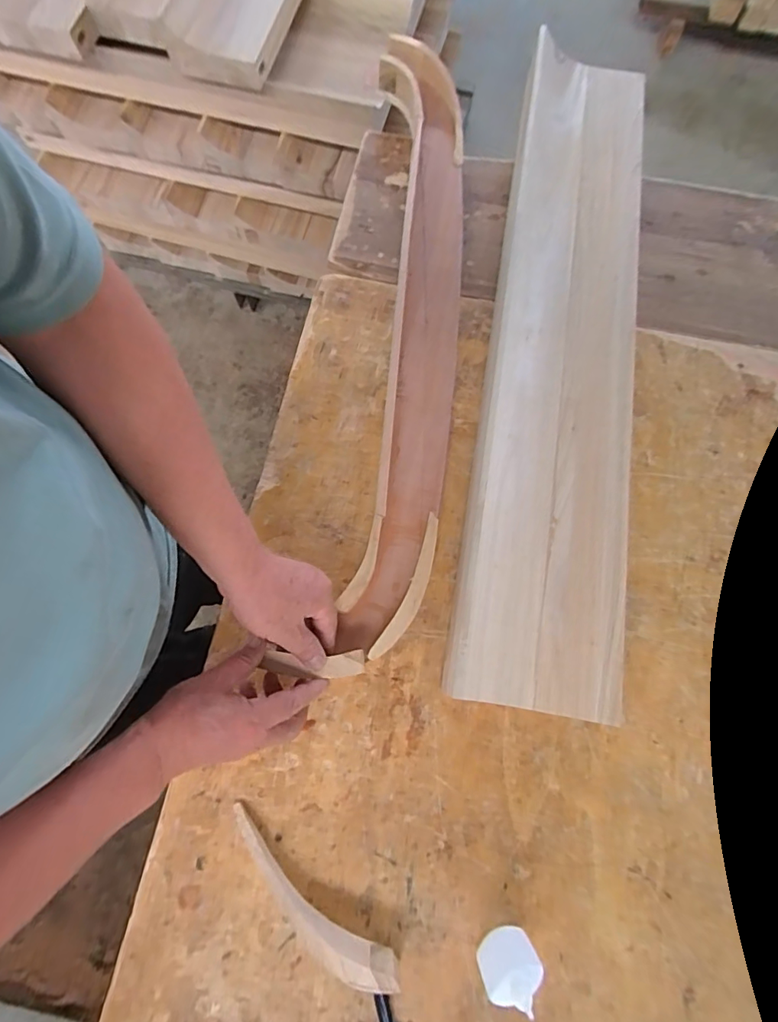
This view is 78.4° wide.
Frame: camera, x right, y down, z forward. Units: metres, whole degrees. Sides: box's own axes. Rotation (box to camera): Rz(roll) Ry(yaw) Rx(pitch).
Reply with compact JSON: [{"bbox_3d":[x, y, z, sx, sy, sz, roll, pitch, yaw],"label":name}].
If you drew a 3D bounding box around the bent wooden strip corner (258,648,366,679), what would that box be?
[{"bbox_3d":[-0.074,0.150,0.467,0.097,0.012,0.026,2,75,0],"label":"bent wooden strip corner"}]

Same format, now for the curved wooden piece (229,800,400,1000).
[{"bbox_3d":[-0.080,0.359,0.436,0.197,0.043,0.033,37,77,8],"label":"curved wooden piece"}]

